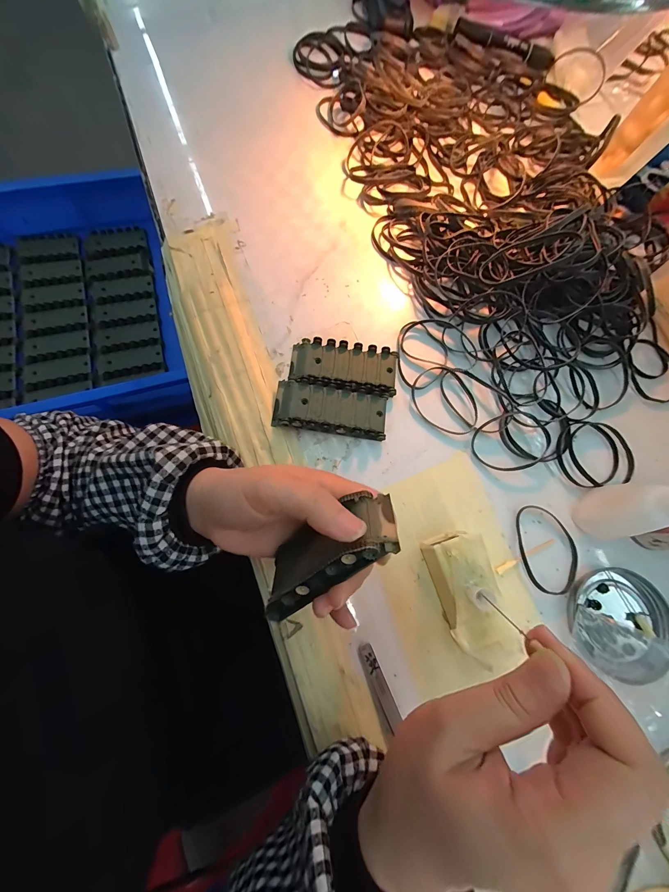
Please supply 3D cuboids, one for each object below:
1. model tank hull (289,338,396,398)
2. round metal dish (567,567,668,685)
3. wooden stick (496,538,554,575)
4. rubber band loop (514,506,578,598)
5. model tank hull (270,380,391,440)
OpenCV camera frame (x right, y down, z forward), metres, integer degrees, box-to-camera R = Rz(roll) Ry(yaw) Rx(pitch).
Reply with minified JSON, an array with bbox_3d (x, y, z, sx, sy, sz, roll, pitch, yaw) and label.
[{"bbox_3d":[0.008,-0.072,0.295,0.097,0.022,0.046,6,75,0],"label":"model tank hull"},{"bbox_3d":[0.225,0.138,0.254,0.083,0.007,0.076,0,75,-2],"label":"round metal dish"},{"bbox_3d":[0.157,0.090,0.267,0.059,0.004,0.006,-24,77,-8],"label":"wooden stick"},{"bbox_3d":[0.177,0.085,0.269,0.048,0.004,0.070,3,75,-1],"label":"rubber band loop"},{"bbox_3d":[-0.003,-0.031,0.283,0.097,0.021,0.041,7,75,0],"label":"model tank hull"}]

